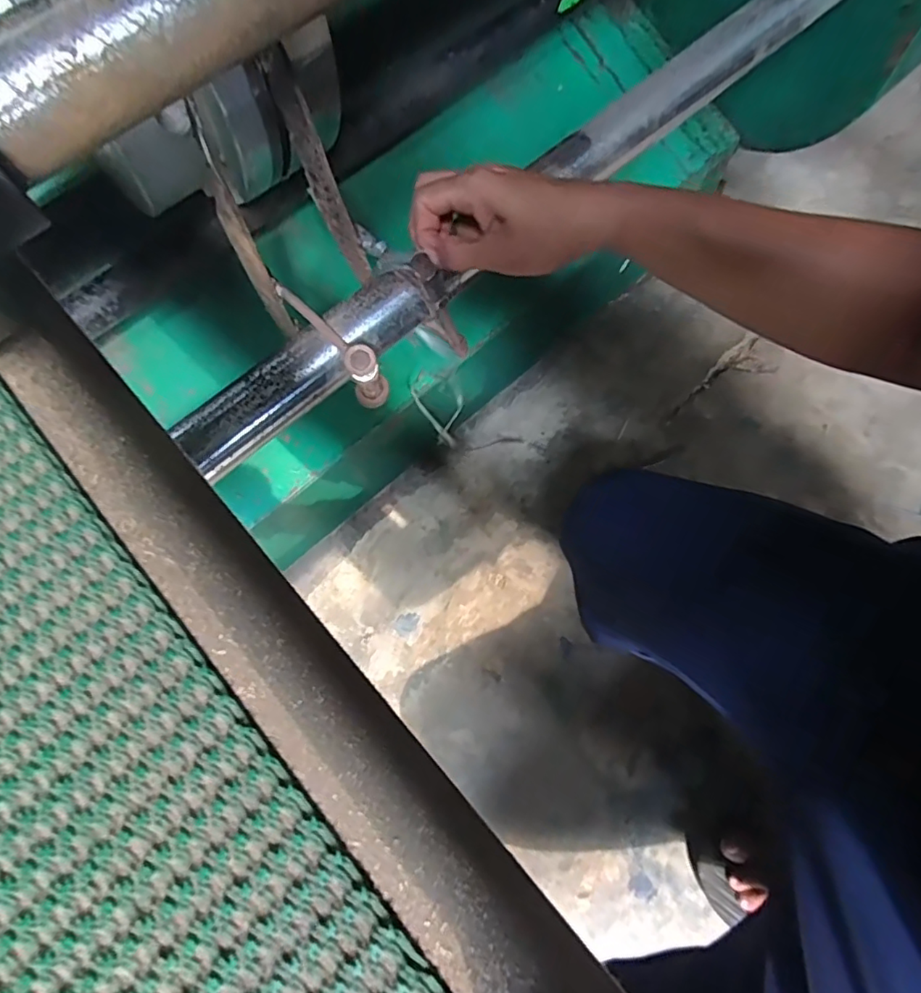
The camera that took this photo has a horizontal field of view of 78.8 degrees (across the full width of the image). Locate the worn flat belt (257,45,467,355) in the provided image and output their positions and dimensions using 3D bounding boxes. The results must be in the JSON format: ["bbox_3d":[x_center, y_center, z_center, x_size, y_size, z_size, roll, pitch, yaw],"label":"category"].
[{"bbox_3d":[-0.070,-0.199,0.427,0.020,0.110,0.221,-45,106,-13],"label":"worn flat belt"}]

